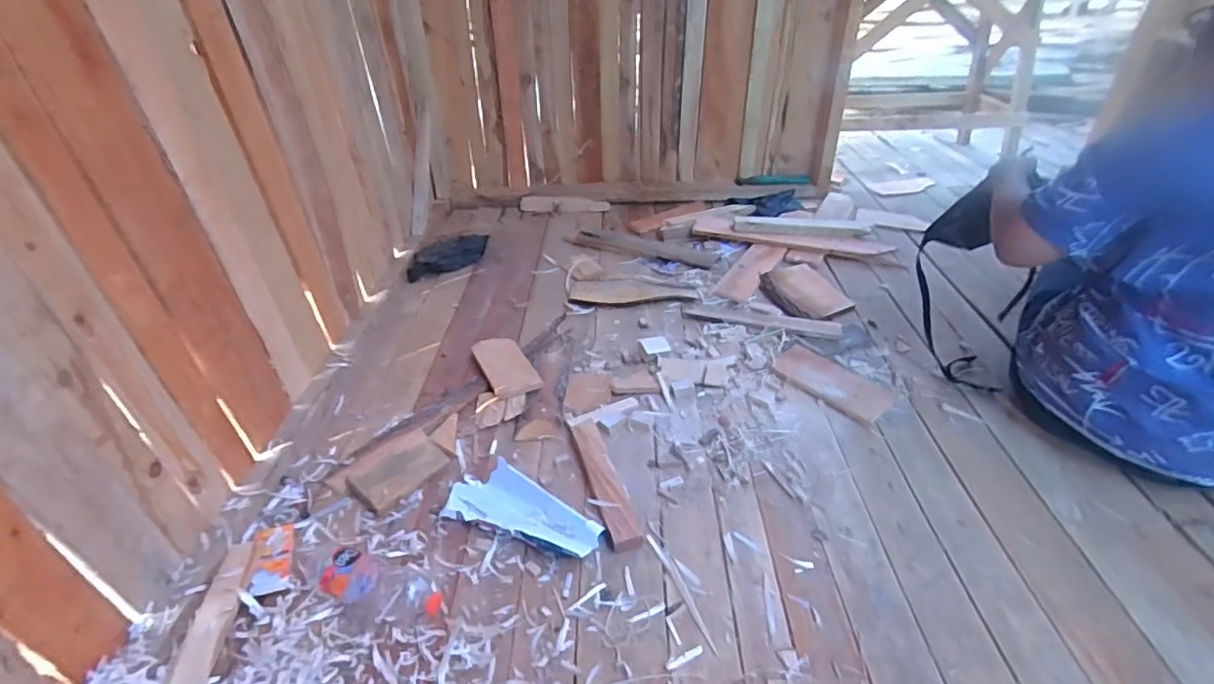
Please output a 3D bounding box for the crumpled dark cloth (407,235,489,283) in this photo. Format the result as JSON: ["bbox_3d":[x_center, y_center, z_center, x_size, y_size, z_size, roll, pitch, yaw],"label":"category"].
[{"bbox_3d":[-0.464,-0.260,1.749,0.267,0.079,0.080,-17,38,-23],"label":"crumpled dark cloth"}]

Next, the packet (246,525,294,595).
[{"bbox_3d":[-0.509,0.328,0.905,0.055,0.007,0.121,0,34,-25],"label":"packet"}]

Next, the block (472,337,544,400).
[{"bbox_3d":[-0.220,0.047,1.290,0.103,0.022,0.210,-13,37,-24],"label":"block"}]

